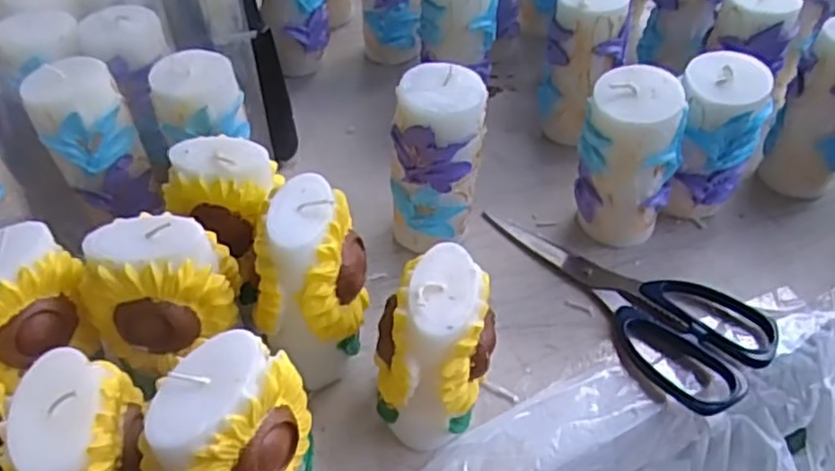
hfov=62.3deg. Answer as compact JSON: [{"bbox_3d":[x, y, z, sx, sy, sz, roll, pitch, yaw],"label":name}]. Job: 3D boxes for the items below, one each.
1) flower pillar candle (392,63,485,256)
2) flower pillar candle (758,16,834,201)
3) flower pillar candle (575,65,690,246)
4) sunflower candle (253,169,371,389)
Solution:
[{"bbox_3d":[0.011,-0.039,0.408,0.051,0.112,0.044,2,47,2],"label":"flower pillar candle"},{"bbox_3d":[0.260,-0.075,0.439,0.053,0.119,0.041,33,55,28],"label":"flower pillar candle"},{"bbox_3d":[0.119,-0.037,0.402,0.053,0.113,0.043,29,53,25],"label":"flower pillar candle"},{"bbox_3d":[-0.052,0.028,0.351,0.057,0.099,0.064,-3,47,-2],"label":"sunflower candle"}]

